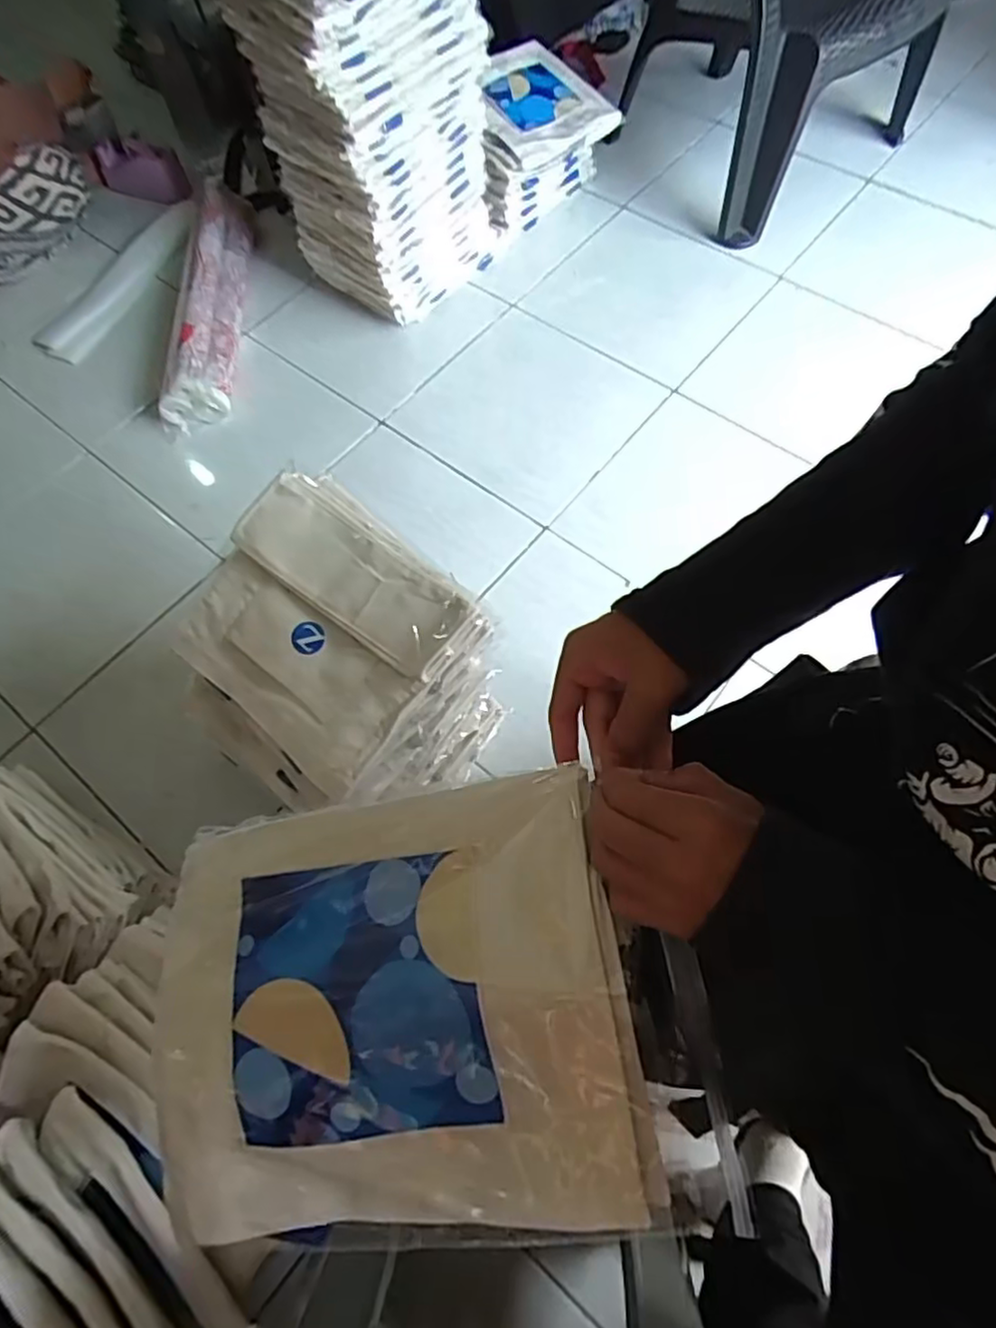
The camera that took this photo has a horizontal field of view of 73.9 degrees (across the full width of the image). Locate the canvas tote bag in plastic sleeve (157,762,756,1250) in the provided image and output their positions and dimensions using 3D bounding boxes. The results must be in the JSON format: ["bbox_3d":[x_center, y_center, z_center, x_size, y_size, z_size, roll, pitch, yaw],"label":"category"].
[{"bbox_3d":[-0.052,0.200,0.377,0.325,0.032,0.244,-12,81,16],"label":"canvas tote bag in plastic sleeve"}]

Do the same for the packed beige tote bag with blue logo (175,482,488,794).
[{"bbox_3d":[-0.191,-0.035,0.711,0.278,0.056,0.267,39,91,15],"label":"packed beige tote bag with blue logo"}]

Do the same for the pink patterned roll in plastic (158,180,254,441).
[{"bbox_3d":[-0.601,-0.766,1.376,0.143,0.107,0.637,-4,66,1],"label":"pink patterned roll in plastic"}]

